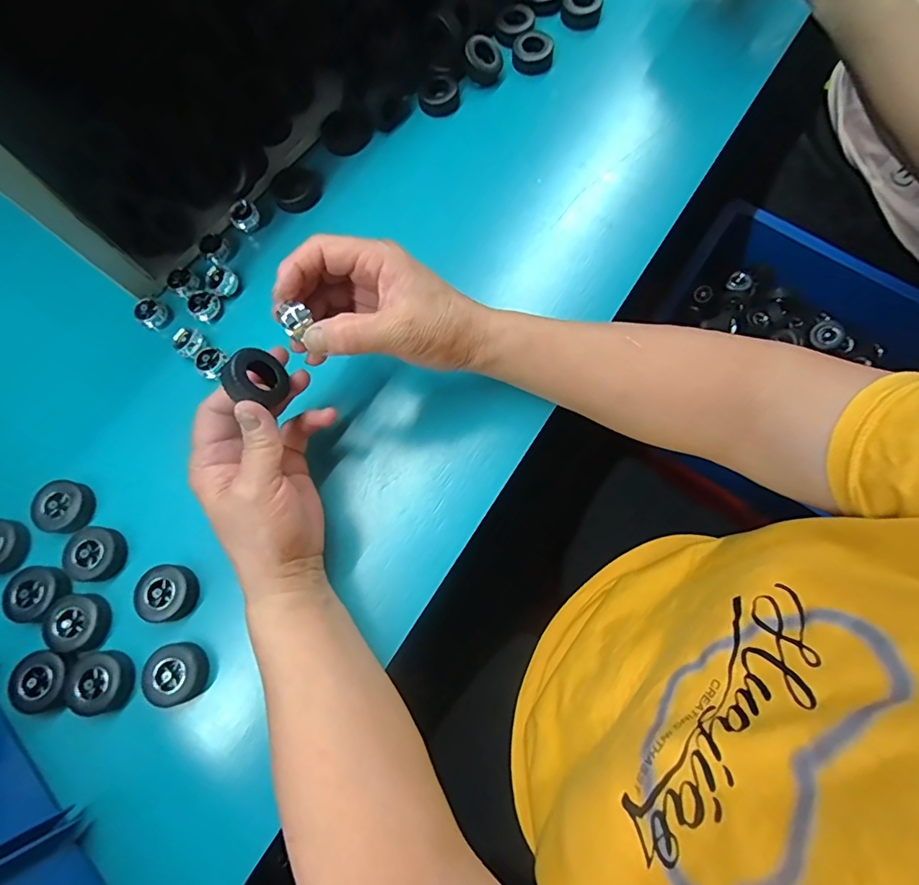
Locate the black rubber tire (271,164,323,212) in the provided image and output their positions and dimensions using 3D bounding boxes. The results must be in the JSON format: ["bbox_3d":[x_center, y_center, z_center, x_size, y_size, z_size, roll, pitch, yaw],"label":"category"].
[{"bbox_3d":[-0.143,-0.226,0.432,0.039,0.012,0.046,-4,74,0],"label":"black rubber tire"}]

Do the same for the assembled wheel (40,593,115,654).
[{"bbox_3d":[-0.257,0.122,0.331,0.031,0.024,0.037,-2,74,0],"label":"assembled wheel"}]

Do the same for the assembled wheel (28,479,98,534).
[{"bbox_3d":[-0.287,0.046,0.354,0.037,0.012,0.036,0,74,1],"label":"assembled wheel"}]

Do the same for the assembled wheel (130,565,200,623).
[{"bbox_3d":[-0.200,0.103,0.334,0.035,0.015,0.036,0,74,1],"label":"assembled wheel"}]

